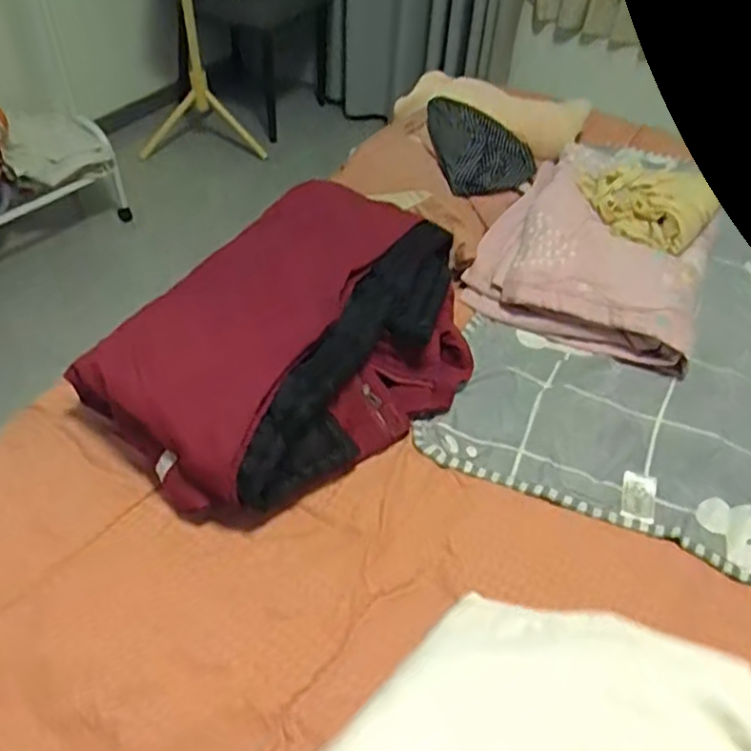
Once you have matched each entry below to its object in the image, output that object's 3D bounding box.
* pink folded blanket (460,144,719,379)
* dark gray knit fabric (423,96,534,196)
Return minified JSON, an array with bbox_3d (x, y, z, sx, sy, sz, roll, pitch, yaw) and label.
[{"bbox_3d":[0.396,-0.213,1.152,0.359,0.105,0.428,27,51,18],"label":"pink folded blanket"},{"bbox_3d":[0.190,-0.410,1.191,0.182,0.076,0.208,-8,48,-12],"label":"dark gray knit fabric"}]

